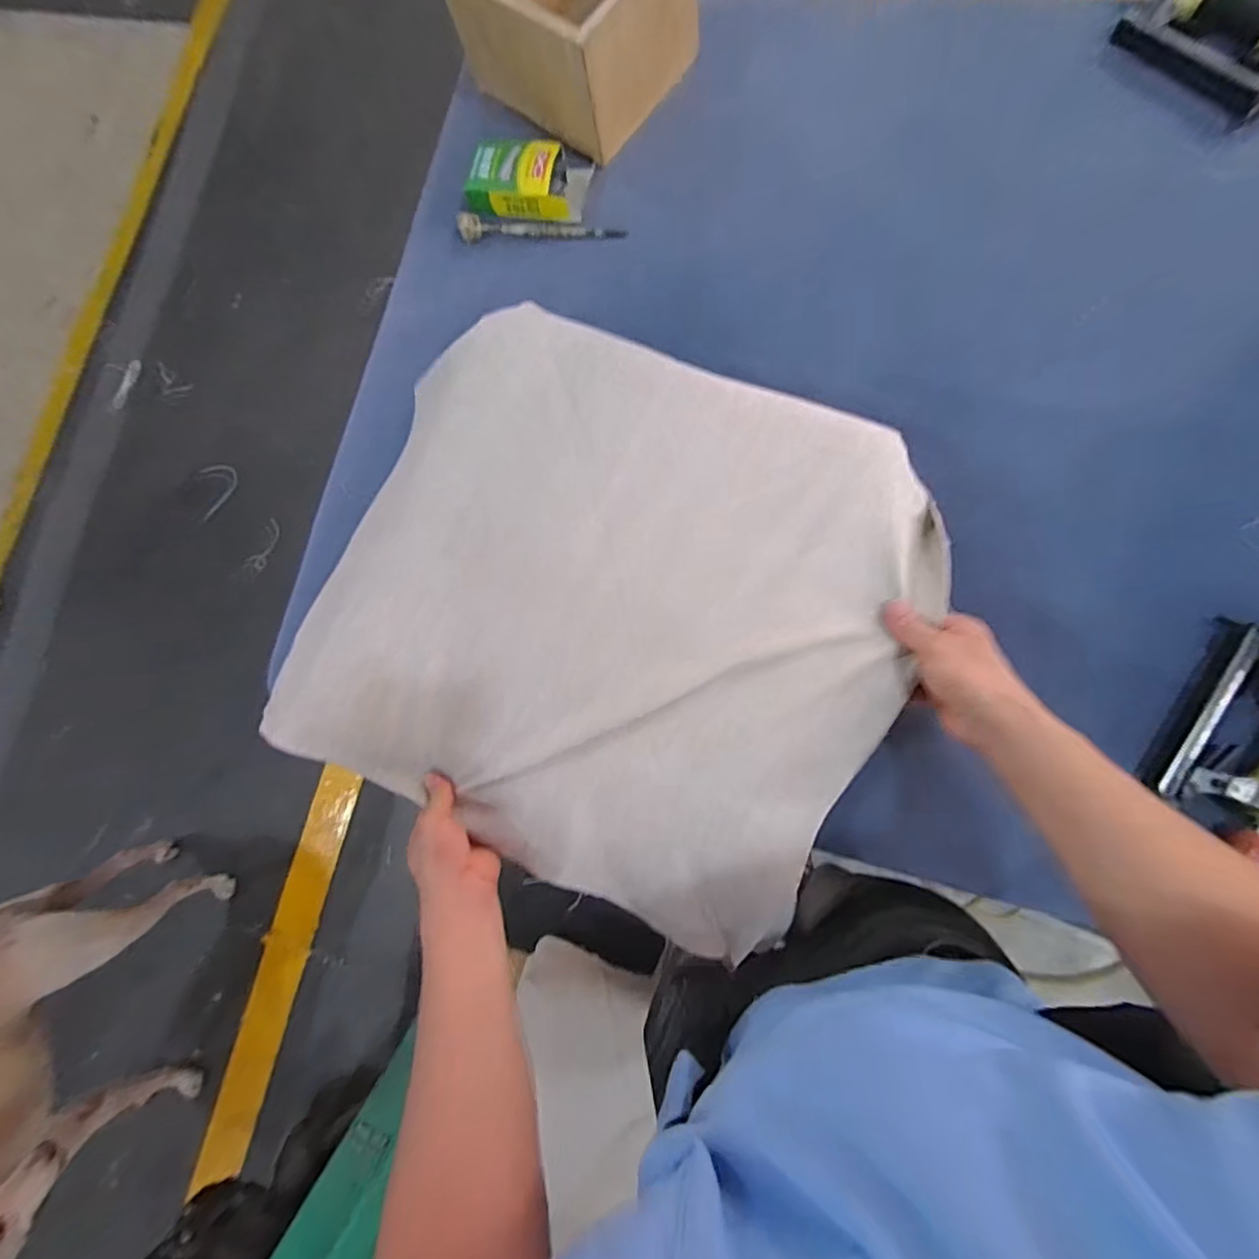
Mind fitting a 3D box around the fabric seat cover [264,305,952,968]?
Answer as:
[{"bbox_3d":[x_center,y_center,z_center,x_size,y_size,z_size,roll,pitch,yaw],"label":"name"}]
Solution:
[{"bbox_3d":[-0.024,-0.021,0.555,0.535,0.058,0.504,25,86,6],"label":"fabric seat cover"}]

